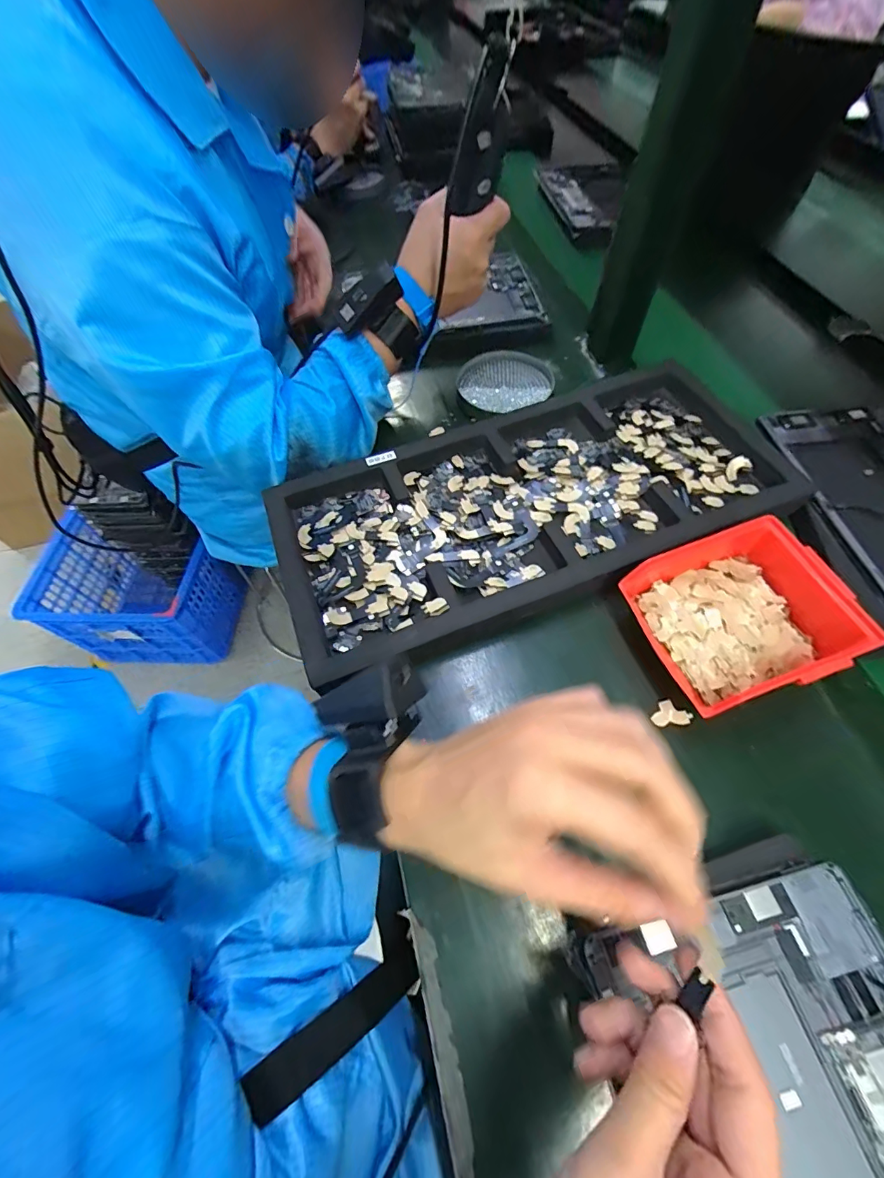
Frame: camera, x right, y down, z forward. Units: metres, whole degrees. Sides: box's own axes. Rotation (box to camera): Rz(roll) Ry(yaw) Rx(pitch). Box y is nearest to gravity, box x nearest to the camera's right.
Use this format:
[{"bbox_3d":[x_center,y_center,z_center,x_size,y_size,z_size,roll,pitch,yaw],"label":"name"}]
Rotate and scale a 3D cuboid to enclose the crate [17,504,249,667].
[{"bbox_3d":[-0.730,0.002,1.127,0.354,0.316,0.288,5,60,4],"label":"crate"}]

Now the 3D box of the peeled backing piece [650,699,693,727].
[{"bbox_3d":[0.181,0.102,0.361,0.024,0.004,0.022,33,79,21],"label":"peeled backing piece"}]

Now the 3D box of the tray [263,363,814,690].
[{"bbox_3d":[0.086,-0.085,0.453,0.492,0.033,0.237,-18,61,-9],"label":"tray"}]

